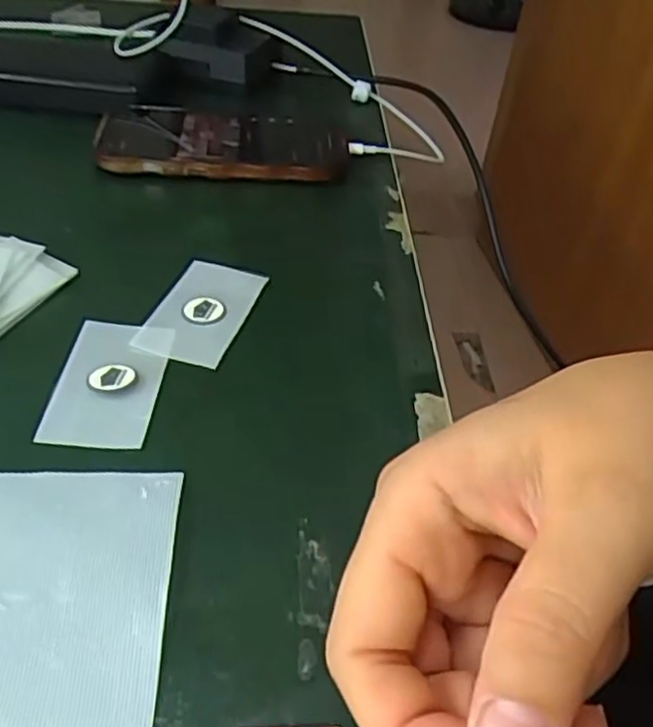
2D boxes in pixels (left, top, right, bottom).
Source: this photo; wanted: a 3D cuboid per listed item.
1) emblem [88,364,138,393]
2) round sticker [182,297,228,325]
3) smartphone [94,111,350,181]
[{"bbox_3d":[-0.088,0.005,0.293,0.019,0.004,0.017,-13,47,-21],"label":"emblem"},{"bbox_3d":[-0.057,-0.024,0.332,0.020,0.004,0.021,4,43,-4],"label":"round sticker"},{"bbox_3d":[-0.064,-0.141,0.449,0.150,0.011,0.082,0,43,-9],"label":"smartphone"}]

